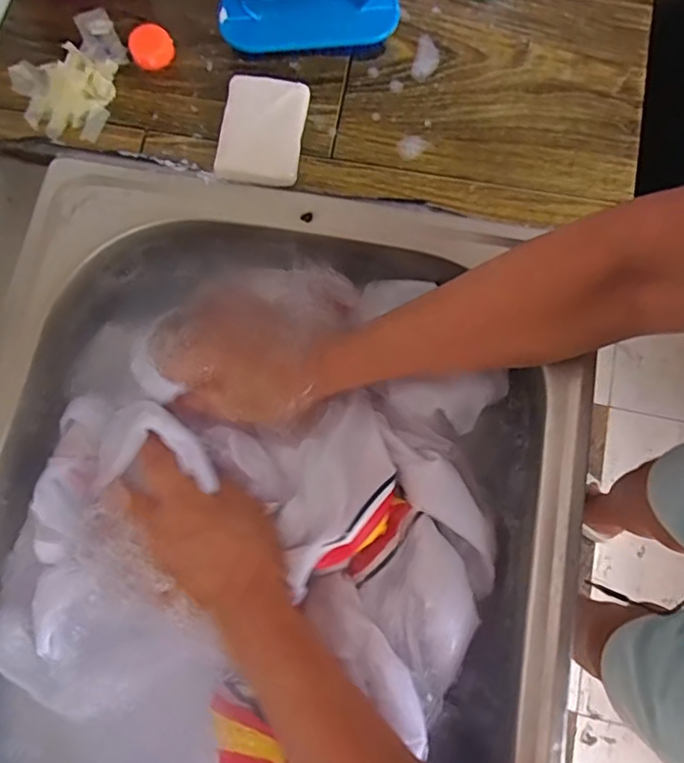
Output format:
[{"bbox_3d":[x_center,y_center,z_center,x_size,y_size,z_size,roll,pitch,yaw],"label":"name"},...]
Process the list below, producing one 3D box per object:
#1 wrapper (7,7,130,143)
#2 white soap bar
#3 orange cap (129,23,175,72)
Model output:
[{"bbox_3d":[-0.209,-0.240,0.428,0.079,0.018,0.112,10,76,3],"label":"wrapper"},{"bbox_3d":[-0.058,-0.181,0.413,0.058,0.016,0.079,7,76,3],"label":"white soap bar"},{"bbox_3d":[-0.146,-0.256,0.433,0.032,0.016,0.030,0,76,1],"label":"orange cap"}]

